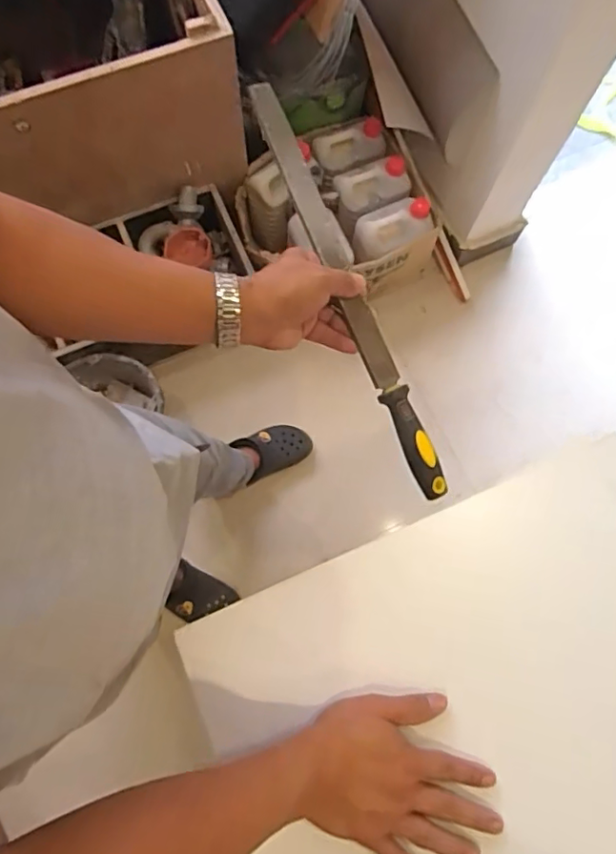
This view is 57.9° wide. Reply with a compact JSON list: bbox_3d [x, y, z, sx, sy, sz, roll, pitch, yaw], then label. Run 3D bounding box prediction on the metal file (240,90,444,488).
[{"bbox_3d":[0.042,-0.123,0.529,0.031,0.021,0.411,-25,94,-8],"label":"metal file"}]

